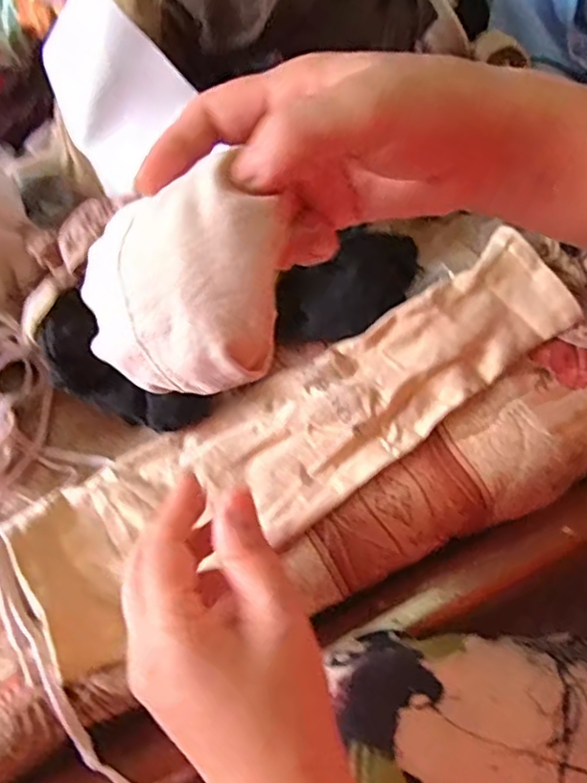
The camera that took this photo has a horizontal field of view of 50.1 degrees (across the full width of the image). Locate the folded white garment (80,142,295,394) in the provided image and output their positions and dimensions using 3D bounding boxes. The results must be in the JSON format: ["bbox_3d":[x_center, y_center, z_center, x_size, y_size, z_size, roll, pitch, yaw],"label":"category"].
[{"bbox_3d":[-0.040,-0.043,0.236,0.069,0.038,0.076,14,98,18],"label":"folded white garment"}]

